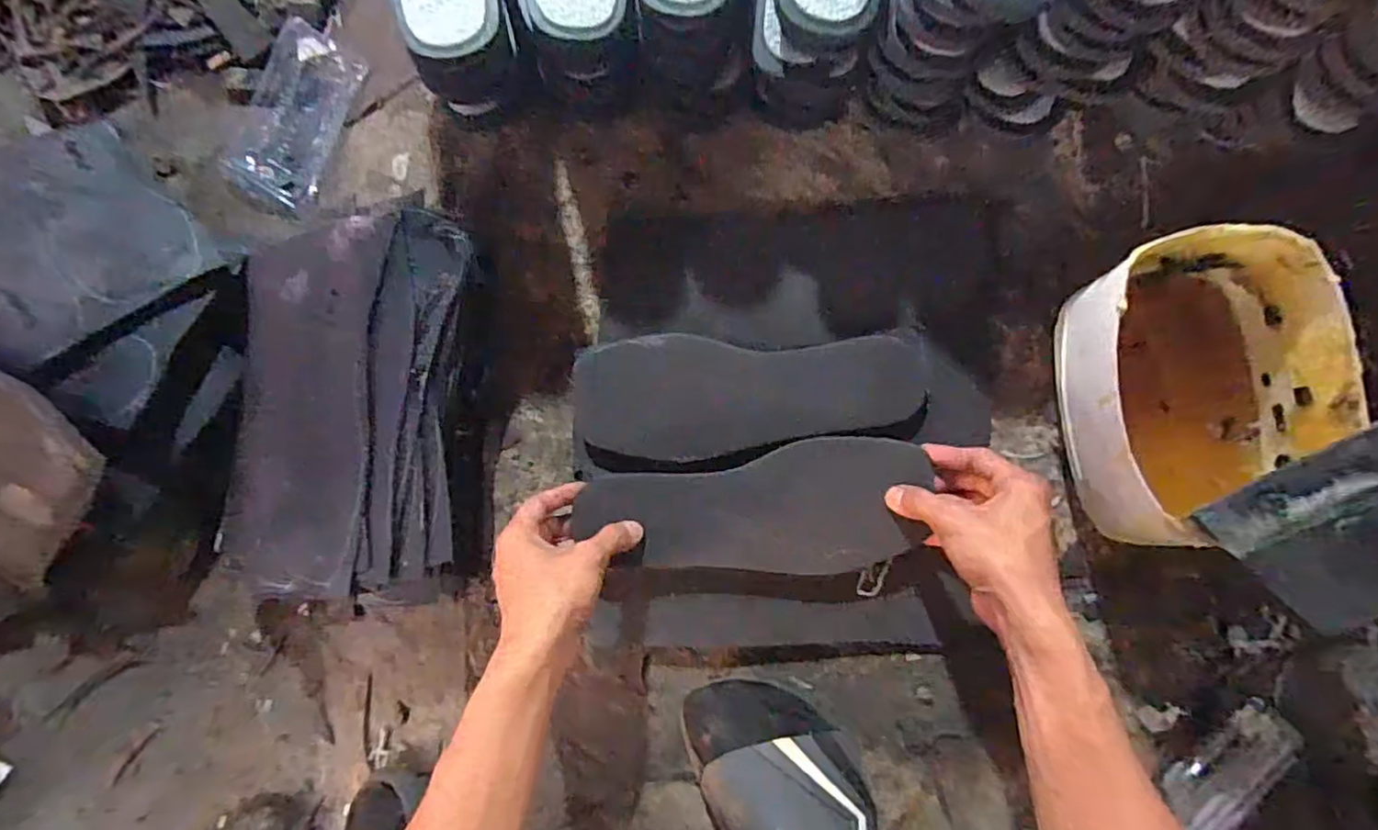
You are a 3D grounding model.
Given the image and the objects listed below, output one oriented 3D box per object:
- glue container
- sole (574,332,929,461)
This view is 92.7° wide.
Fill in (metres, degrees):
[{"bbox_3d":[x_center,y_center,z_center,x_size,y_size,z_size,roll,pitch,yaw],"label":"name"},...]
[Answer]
[{"bbox_3d":[0.324,-0.015,0.444,0.127,0.128,0.185,-9,82,2],"label":"glue container"},{"bbox_3d":[0.042,-0.014,0.529,0.256,0.015,0.096,1,92,-1],"label":"sole"}]

